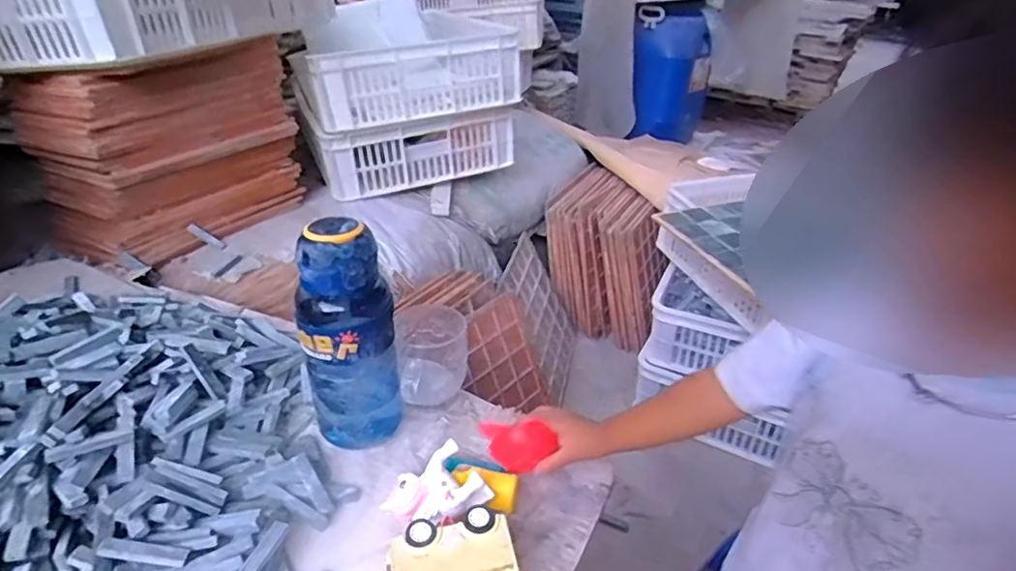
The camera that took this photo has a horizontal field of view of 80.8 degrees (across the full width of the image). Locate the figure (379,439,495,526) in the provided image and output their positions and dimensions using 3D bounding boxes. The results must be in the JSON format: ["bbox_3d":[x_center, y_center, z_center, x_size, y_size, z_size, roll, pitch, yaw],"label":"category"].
[{"bbox_3d":[-0.063,0.192,0.544,0.082,0.029,0.064,-47,54,-5],"label":"figure"}]

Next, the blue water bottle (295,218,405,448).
[{"bbox_3d":[-0.155,0.055,0.587,0.092,0.239,0.070,-4,31,-12],"label":"blue water bottle"}]

